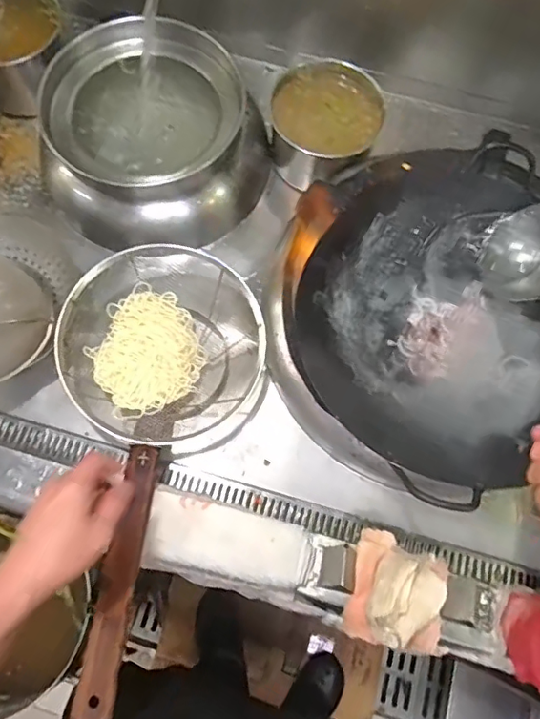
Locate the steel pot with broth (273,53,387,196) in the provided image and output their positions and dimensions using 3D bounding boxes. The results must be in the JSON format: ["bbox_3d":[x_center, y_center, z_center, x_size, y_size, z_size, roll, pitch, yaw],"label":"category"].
[{"bbox_3d":[0.094,-0.399,0.931,0.179,0.146,0.173,1,71,-2],"label":"steel pot with broth"}]

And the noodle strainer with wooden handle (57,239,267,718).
[{"bbox_3d":[-0.163,0.098,0.721,0.282,0.142,0.635,4,58,-1],"label":"noodle strainer with wooden handle"}]

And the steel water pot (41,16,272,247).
[{"bbox_3d":[-0.194,-0.355,0.876,0.349,0.205,0.279,25,72,6],"label":"steel water pot"}]

